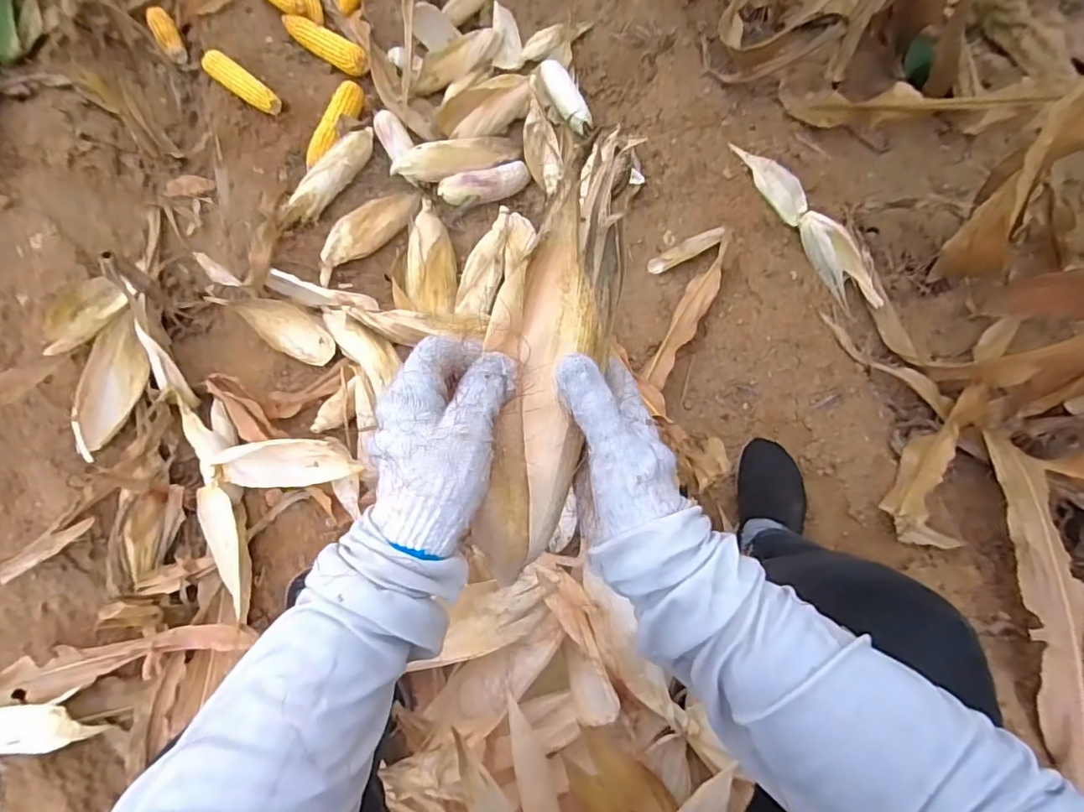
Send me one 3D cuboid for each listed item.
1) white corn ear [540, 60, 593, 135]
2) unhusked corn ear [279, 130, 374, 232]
[{"bbox_3d":[0.050,-0.620,1.118,0.058,0.041,0.193,-24,72,-6],"label":"white corn ear"},{"bbox_3d":[-0.398,-0.429,1.051,0.054,0.057,0.272,27,74,11],"label":"unhusked corn ear"}]

